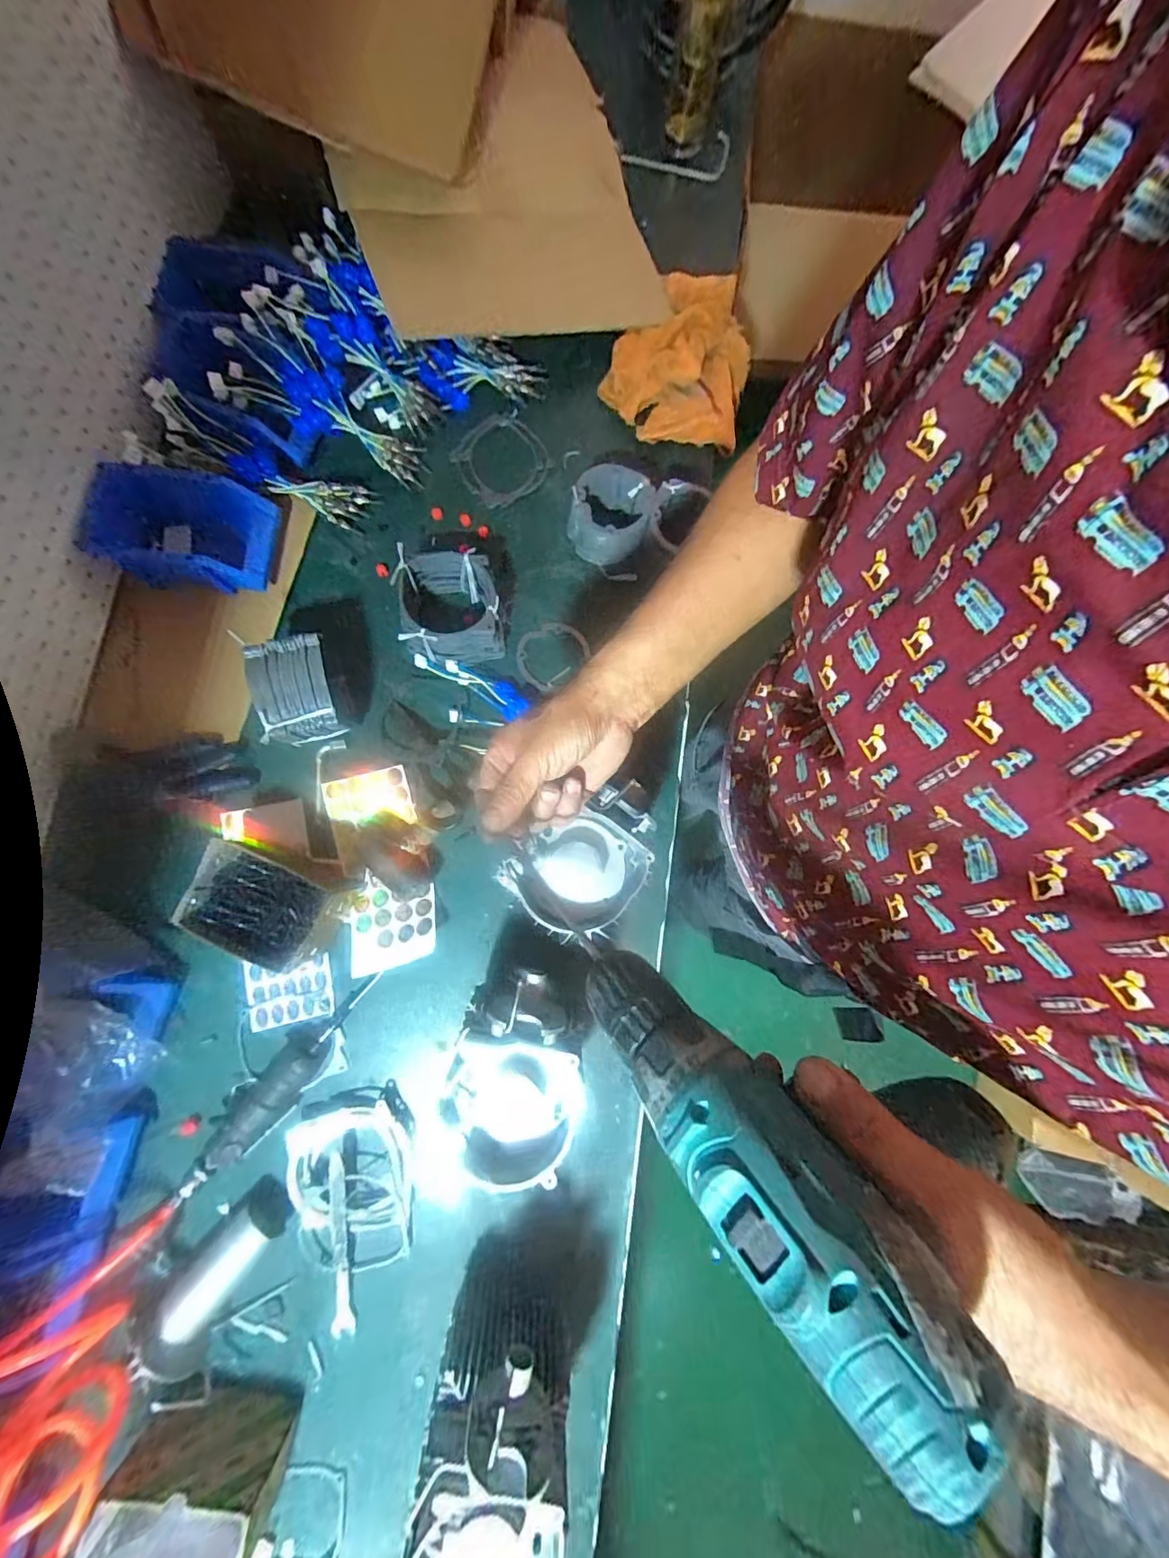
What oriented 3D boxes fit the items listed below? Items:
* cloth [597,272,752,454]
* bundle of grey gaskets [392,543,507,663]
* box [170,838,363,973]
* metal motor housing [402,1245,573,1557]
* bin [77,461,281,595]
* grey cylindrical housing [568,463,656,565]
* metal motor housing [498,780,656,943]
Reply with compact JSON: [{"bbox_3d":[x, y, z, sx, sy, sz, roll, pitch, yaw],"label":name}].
[{"bbox_3d":[0.142,-0.614,0.743,0.207,0.091,0.248,11,79,1],"label":"cloth"},{"bbox_3d":[-0.169,-0.219,0.640,0.121,0.069,0.122,-7,79,-2],"label":"bundle of grey gaskets"},{"bbox_3d":[-0.352,0.145,0.578,0.136,0.110,0.106,20,79,3],"label":"box"},{"bbox_3d":[-0.079,0.593,0.477,0.120,0.210,0.153,8,79,0],"label":"metal motor housing"},{"bbox_3d":[-0.479,-0.299,0.600,0.176,0.091,0.128,3,79,-1],"label":"bin"},{"bbox_3d":[0.034,-0.352,0.674,0.111,0.072,0.094,3,79,-1],"label":"grey cylindrical housing"},{"bbox_3d":[0.005,0.076,0.468,0.138,0.042,0.107,-44,83,-8],"label":"metal motor housing"}]

